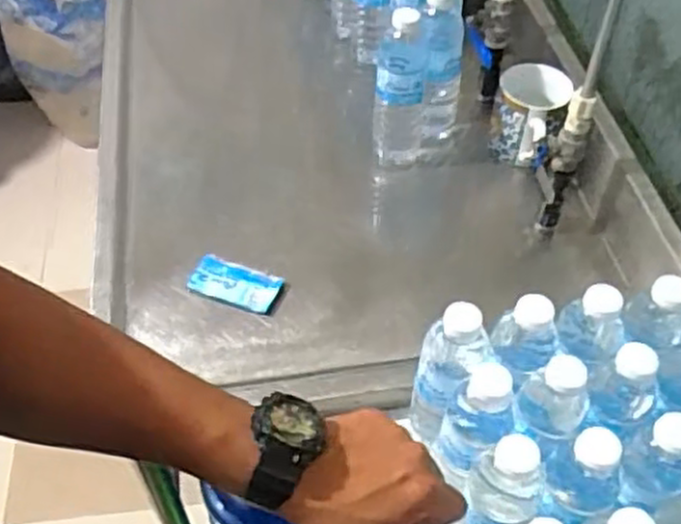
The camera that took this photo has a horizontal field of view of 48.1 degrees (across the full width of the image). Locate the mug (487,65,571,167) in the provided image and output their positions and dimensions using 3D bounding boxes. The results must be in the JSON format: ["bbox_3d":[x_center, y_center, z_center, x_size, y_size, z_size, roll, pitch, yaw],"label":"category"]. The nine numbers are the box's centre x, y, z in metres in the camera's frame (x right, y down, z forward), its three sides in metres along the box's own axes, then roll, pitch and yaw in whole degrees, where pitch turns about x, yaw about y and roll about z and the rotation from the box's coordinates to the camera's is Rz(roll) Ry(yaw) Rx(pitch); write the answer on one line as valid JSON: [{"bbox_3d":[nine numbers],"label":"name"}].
[{"bbox_3d":[0.238,-0.182,0.972,0.090,0.095,0.105,17,53,12],"label":"mug"}]

